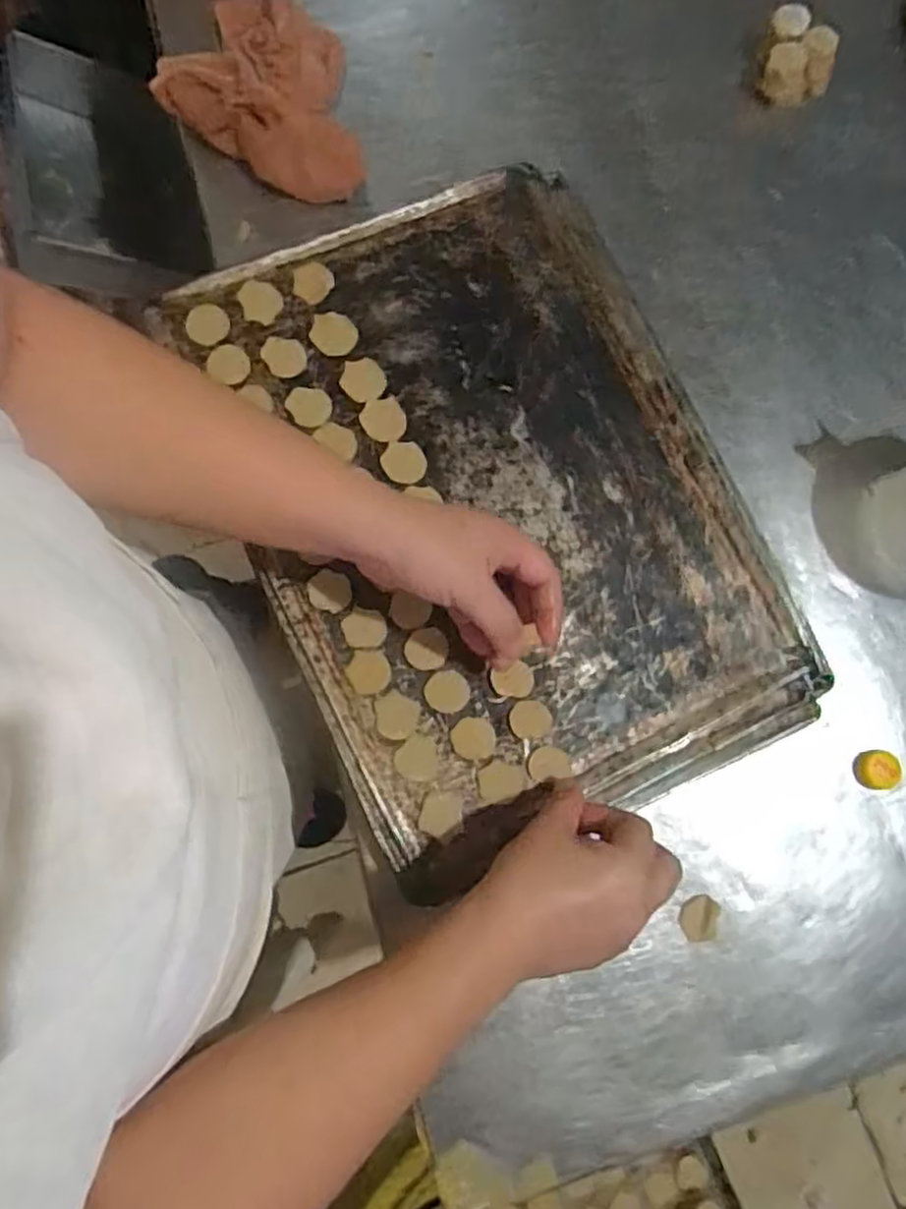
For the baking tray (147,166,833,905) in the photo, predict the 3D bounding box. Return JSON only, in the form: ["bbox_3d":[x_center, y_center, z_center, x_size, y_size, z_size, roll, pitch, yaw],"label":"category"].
[{"bbox_3d":[0.032,-0.076,0.540,0.348,0.047,0.472,-23,81,-5],"label":"baking tray"}]

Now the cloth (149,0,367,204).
[{"bbox_3d":[-0.138,-0.411,0.598,0.178,0.050,0.137,32,79,2],"label":"cloth"}]

